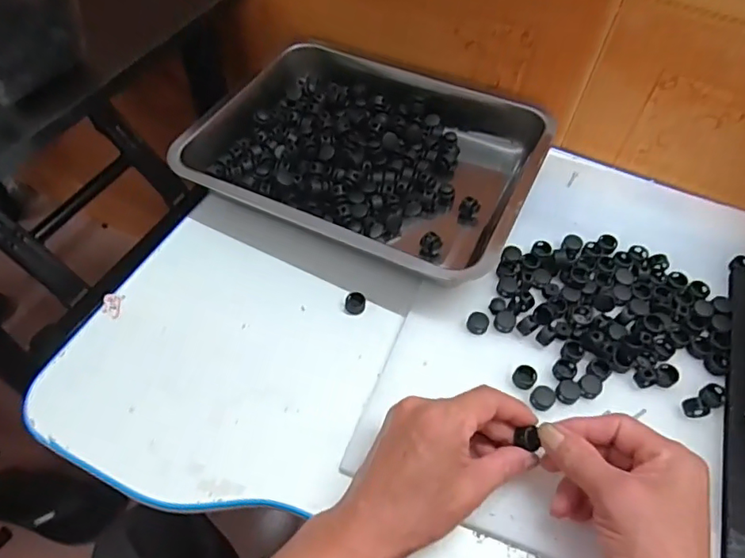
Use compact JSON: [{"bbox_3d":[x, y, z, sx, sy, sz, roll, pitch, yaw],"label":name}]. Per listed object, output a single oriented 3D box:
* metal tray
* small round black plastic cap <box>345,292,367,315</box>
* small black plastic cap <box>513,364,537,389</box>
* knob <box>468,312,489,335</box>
[{"bbox_3d":[0.000,-0.135,0.526,0.312,0.042,0.253,25,57,14],"label":"metal tray"},{"bbox_3d":[-0.014,0.020,0.458,0.017,0.010,0.016,2,55,-2],"label":"small round black plastic cap"},{"bbox_3d":[0.116,0.075,0.414,0.017,0.004,0.018,2,55,-2],"label":"small black plastic cap"},{"bbox_3d":[0.086,0.035,0.439,0.017,0.006,0.017,26,58,14],"label":"knob"}]

